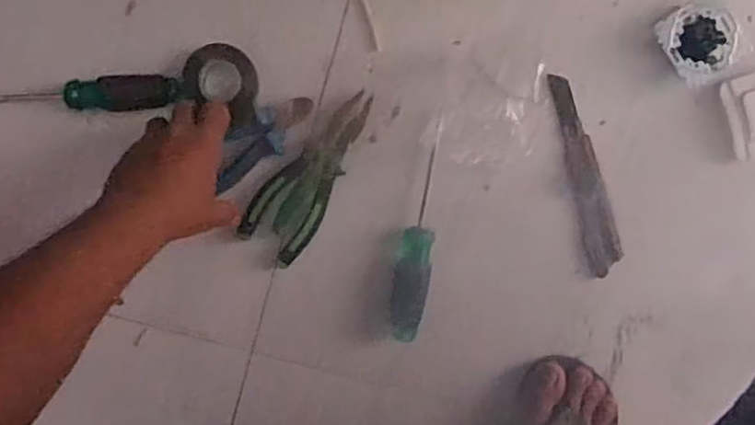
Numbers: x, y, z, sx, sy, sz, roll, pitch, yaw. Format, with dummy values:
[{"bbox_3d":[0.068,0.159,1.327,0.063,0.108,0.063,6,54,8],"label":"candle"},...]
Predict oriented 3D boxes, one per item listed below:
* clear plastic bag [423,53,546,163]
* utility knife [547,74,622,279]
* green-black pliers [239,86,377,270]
[{"bbox_3d":[0.105,-0.100,0.629,0.099,0.013,0.110,14,94,-4],"label":"clear plastic bag"},{"bbox_3d":[0.201,-0.035,0.644,0.033,0.009,0.195,-14,95,-2],"label":"utility knife"},{"bbox_3d":[-0.059,-0.034,0.621,0.062,0.029,0.175,35,92,-5],"label":"green-black pliers"}]

